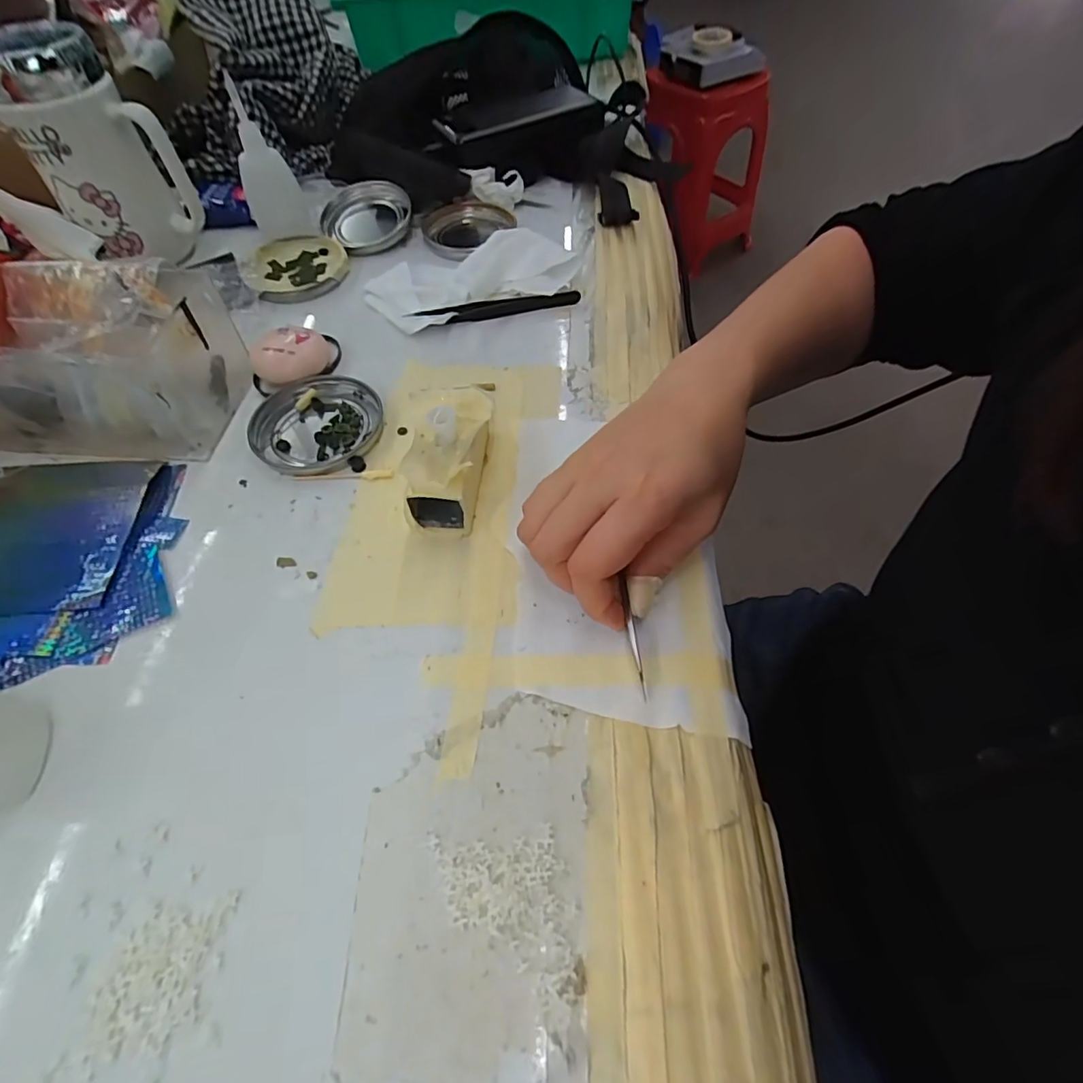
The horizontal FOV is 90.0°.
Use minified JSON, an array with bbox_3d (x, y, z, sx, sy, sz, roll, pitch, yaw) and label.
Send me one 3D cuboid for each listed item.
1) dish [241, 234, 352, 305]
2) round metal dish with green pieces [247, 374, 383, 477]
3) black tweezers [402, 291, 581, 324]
[{"bbox_3d":[-0.198,-0.221,0.437,0.078,0.011,0.082,0,57,1],"label":"dish"},{"bbox_3d":[-0.140,-0.074,0.338,0.077,0.008,0.077,0,57,1],"label":"round metal dish with green pieces"},{"bbox_3d":[-0.033,-0.173,0.400,0.124,0.008,0.016,-7,57,-4],"label":"black tweezers"}]

